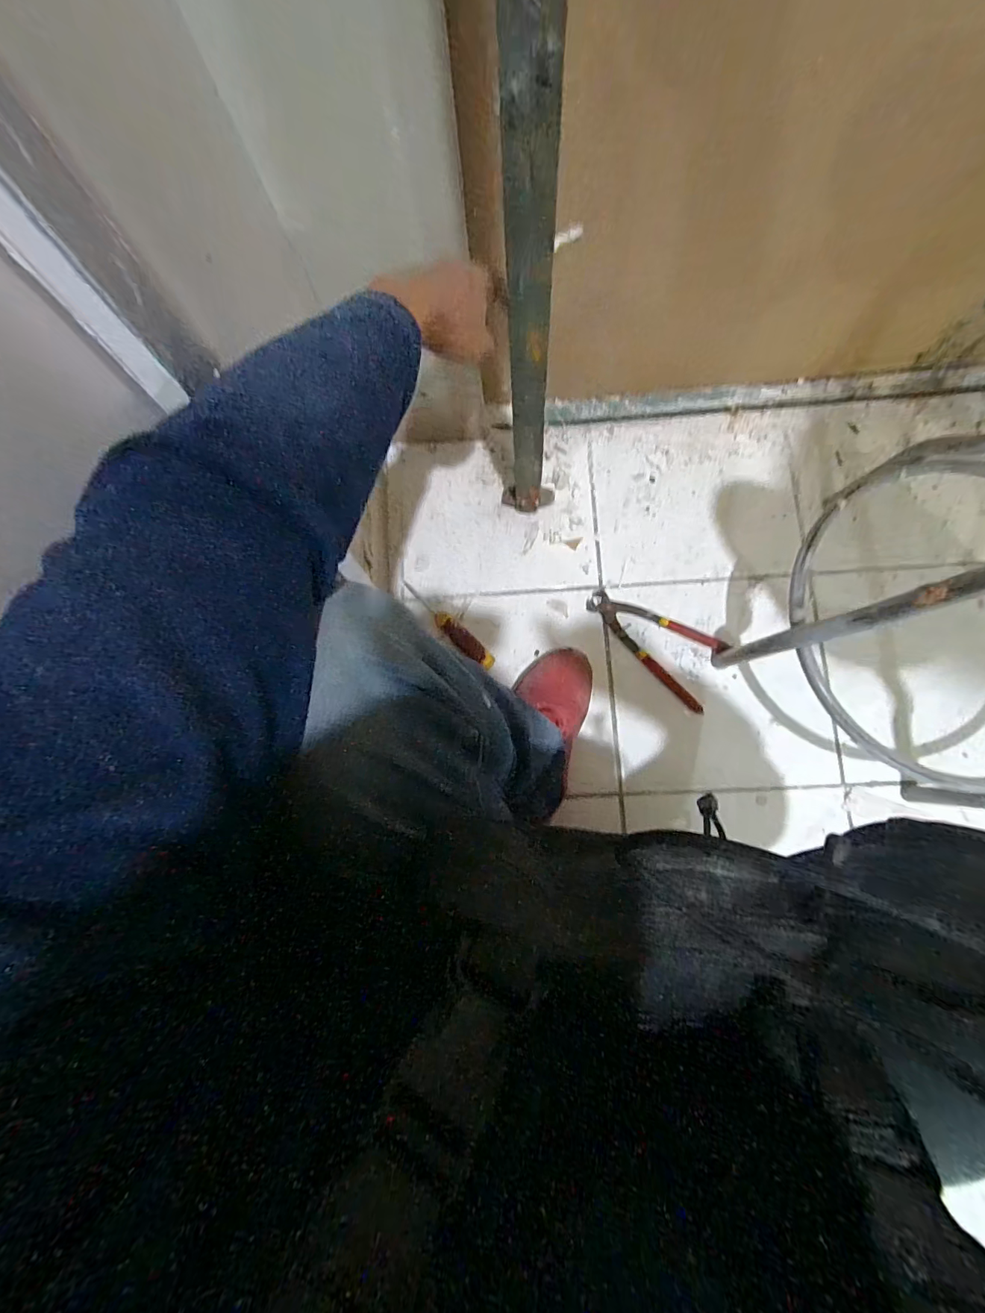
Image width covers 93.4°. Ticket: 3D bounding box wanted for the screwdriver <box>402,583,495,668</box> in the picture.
[{"bbox_3d":[-0.068,-0.047,0.678,0.182,0.027,0.027,43,85,8],"label":"screwdriver"}]

